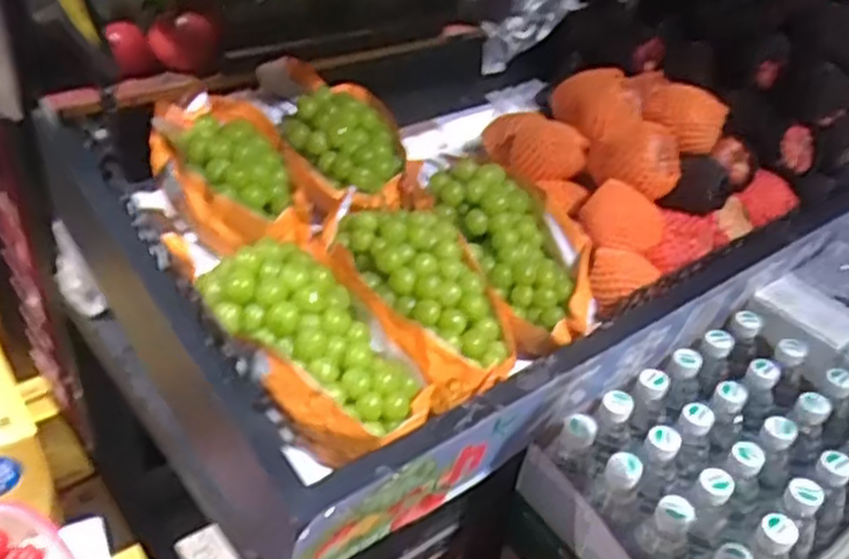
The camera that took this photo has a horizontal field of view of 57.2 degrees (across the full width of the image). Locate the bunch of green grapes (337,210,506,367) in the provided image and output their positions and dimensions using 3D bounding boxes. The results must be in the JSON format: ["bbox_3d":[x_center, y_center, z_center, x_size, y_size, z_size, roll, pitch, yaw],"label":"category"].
[{"bbox_3d":[0.002,0.015,0.799,0.127,0.075,0.213,-9,58,-32],"label":"bunch of green grapes"}]

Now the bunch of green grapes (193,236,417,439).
[{"bbox_3d":[-0.093,0.044,0.708,0.222,0.056,0.115,40,42,12],"label":"bunch of green grapes"}]

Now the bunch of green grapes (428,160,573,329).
[{"bbox_3d":[0.091,-0.049,0.863,0.094,0.056,0.220,-20,70,-34],"label":"bunch of green grapes"}]

